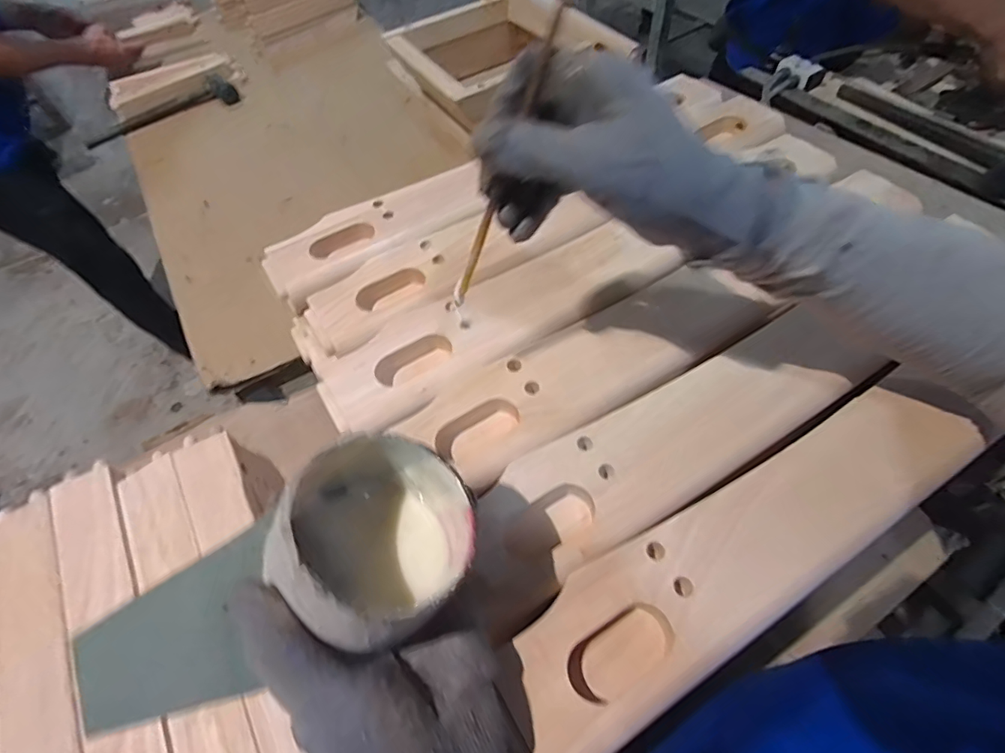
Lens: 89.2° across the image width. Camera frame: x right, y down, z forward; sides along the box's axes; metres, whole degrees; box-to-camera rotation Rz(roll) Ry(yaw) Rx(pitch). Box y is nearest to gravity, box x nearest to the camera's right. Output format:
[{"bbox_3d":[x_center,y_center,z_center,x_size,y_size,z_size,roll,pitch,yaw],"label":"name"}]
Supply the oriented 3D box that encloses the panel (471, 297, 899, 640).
[{"bbox_3d":[0.105,0.045,0.328,0.299,0.026,0.075,-28,59,-14],"label":"panel"}]

